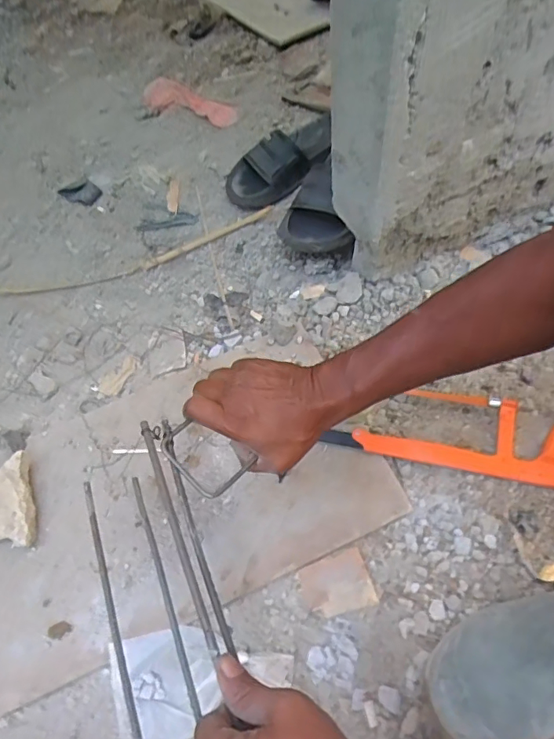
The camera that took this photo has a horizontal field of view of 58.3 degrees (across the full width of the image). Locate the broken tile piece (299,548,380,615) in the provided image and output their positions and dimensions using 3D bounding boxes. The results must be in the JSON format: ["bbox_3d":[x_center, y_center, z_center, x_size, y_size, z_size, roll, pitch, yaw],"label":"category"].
[{"bbox_3d":[0.066,0.239,0.554,0.073,0.005,0.059,-17,59,-5],"label":"broken tile piece"}]

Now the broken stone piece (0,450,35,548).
[{"bbox_3d":[-0.355,0.168,0.646,0.116,0.033,0.112,4,60,8],"label":"broken stone piece"}]

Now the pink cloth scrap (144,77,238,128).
[{"bbox_3d":[-0.193,-0.575,1.075,0.239,0.016,0.099,27,65,20],"label":"pink cloth scrap"}]

